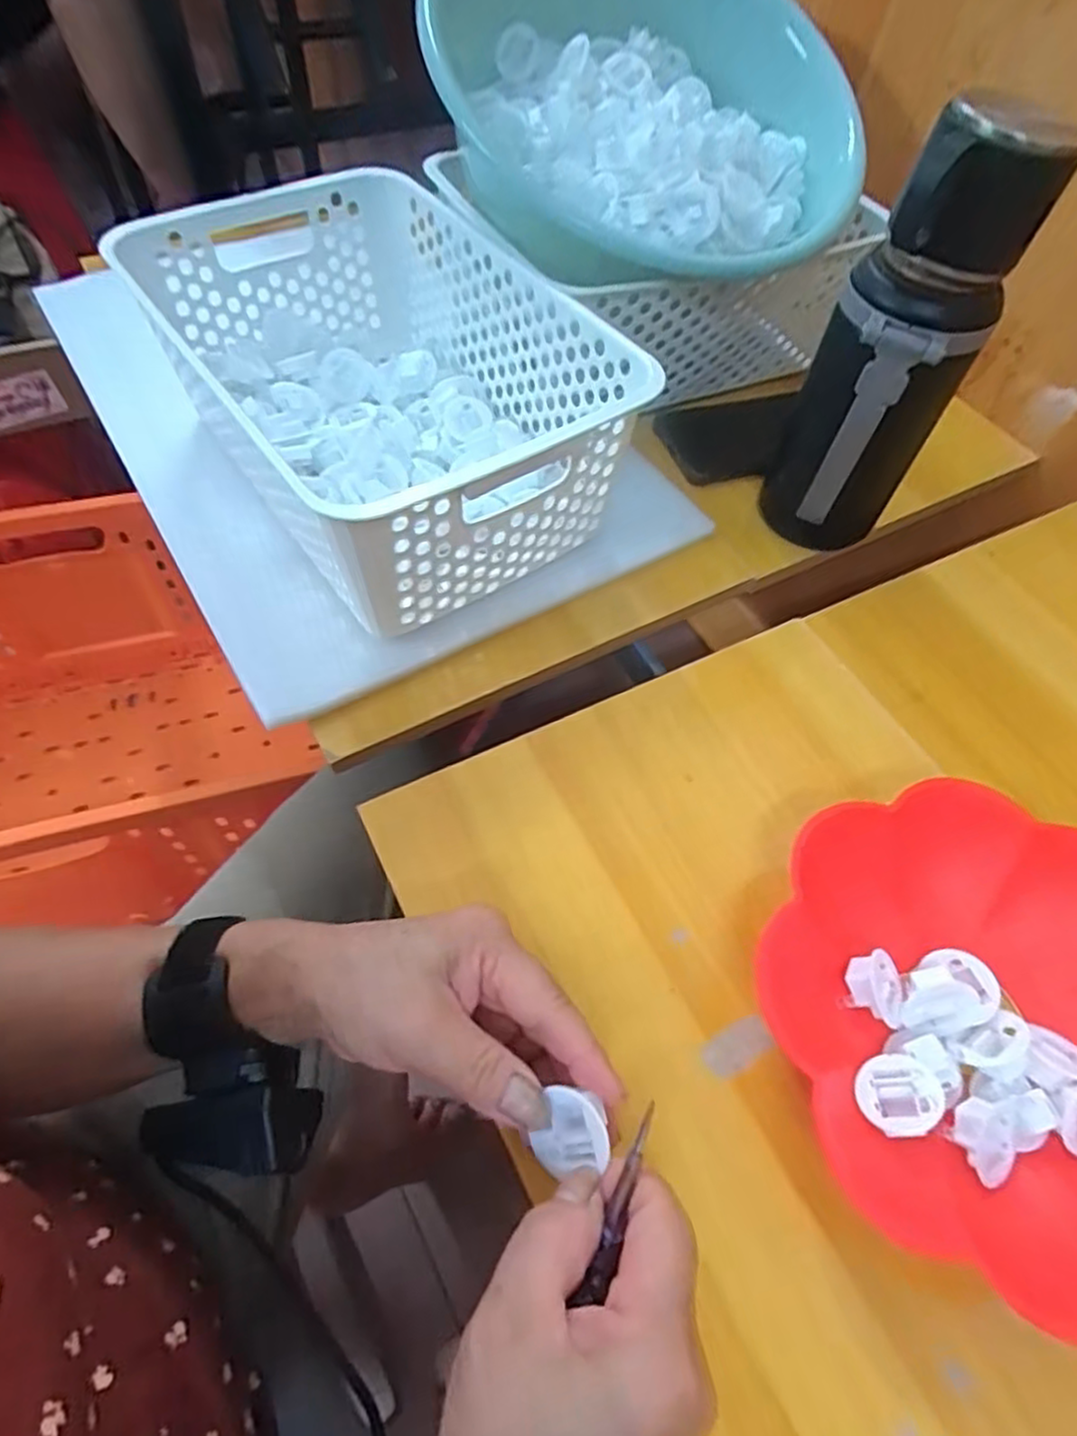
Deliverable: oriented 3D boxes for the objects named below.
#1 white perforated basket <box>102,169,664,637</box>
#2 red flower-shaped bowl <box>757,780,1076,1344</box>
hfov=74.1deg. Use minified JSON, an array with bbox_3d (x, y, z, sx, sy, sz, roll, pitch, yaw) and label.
[{"bbox_3d":[-0.098,-0.207,0.459,0.206,0.126,0.314,-31,65,-21],"label":"white perforated basket"},{"bbox_3d":[0.198,0.129,0.310,0.183,0.044,0.192,2,58,-3],"label":"red flower-shaped bowl"}]

